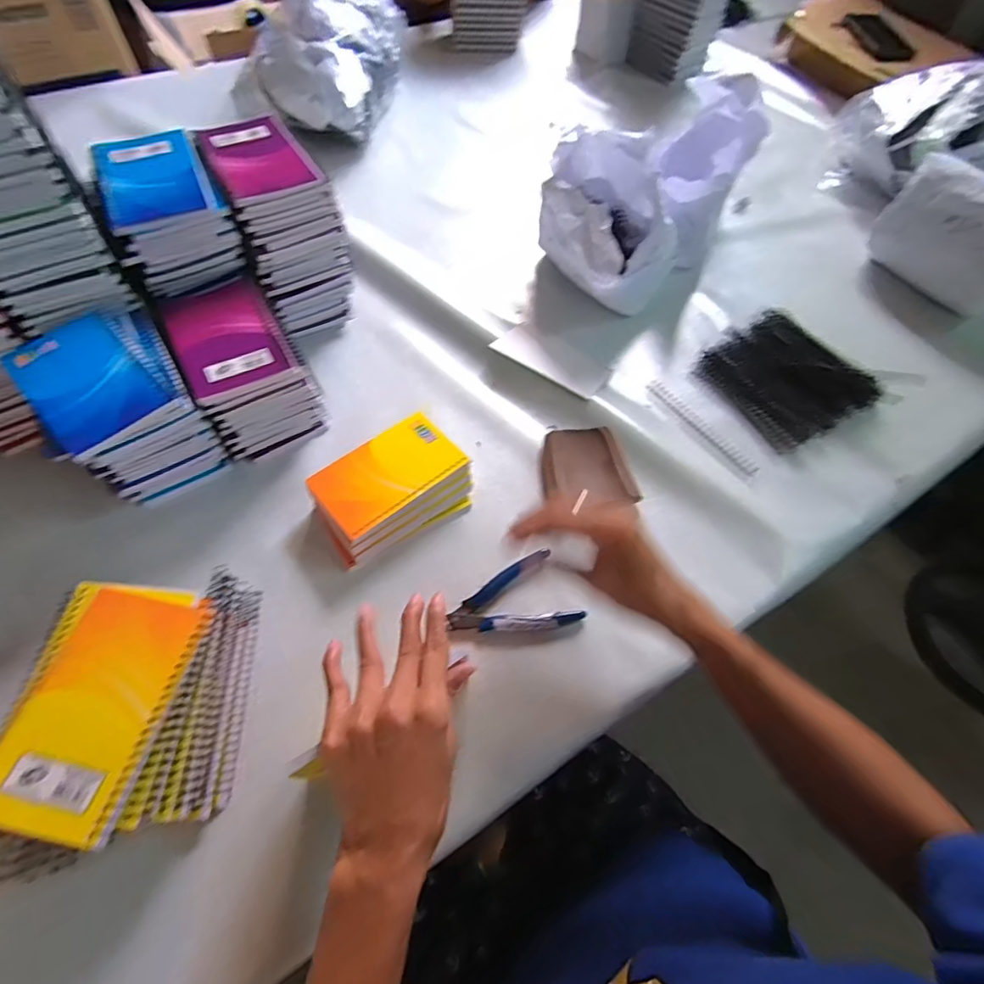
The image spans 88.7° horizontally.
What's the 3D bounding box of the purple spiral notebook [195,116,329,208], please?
[{"bbox_3d":[-0.228,-0.324,0.488,0.087,0.011,0.123,-27,64,-18],"label":"purple spiral notebook"}]

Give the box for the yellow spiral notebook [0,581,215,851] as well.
[{"bbox_3d":[-0.241,0.122,0.304,0.092,0.012,0.137,10,59,2],"label":"yellow spiral notebook"}]

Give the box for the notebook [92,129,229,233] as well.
[{"bbox_3d":[-0.307,-0.290,0.460,0.092,0.014,0.132,-24,64,-17],"label":"notebook"}]

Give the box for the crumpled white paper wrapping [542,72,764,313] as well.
[{"bbox_3d":[0.197,-0.386,0.635,0.363,0.161,0.190,-38,68,-23],"label":"crumpled white paper wrapping"}]

